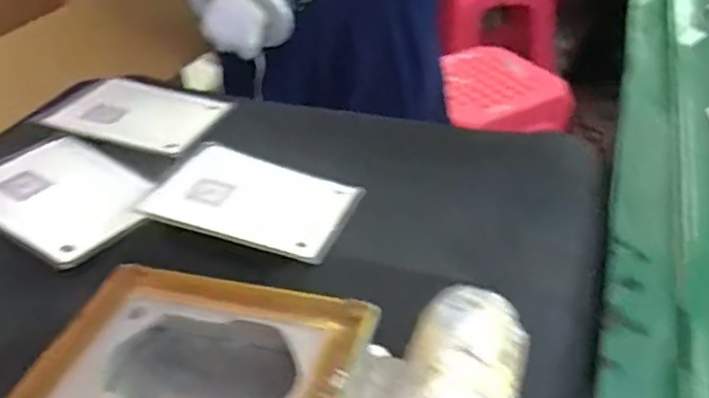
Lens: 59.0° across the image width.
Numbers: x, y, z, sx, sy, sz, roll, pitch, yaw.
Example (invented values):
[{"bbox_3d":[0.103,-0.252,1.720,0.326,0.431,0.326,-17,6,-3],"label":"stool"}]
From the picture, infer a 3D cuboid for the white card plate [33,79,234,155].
[{"bbox_3d":[-0.257,-0.105,0.755,0.180,0.012,0.151,13,36,4],"label":"white card plate"}]

